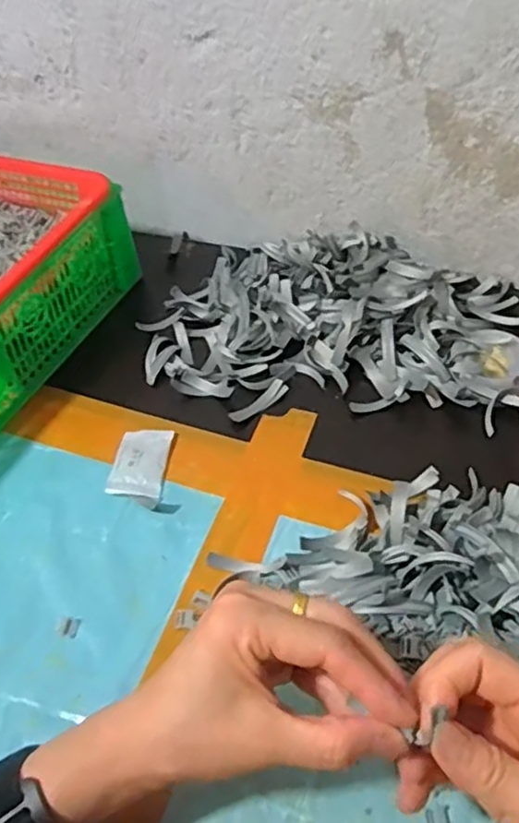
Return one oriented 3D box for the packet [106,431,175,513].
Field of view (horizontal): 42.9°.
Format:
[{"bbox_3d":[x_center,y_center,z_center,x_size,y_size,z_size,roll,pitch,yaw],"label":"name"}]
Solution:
[{"bbox_3d":[-0.089,0.040,0.496,0.039,0.010,0.070,3,47,8],"label":"packet"}]

